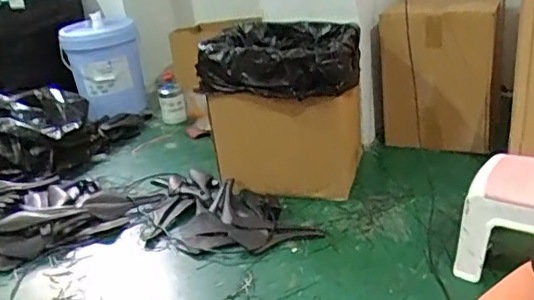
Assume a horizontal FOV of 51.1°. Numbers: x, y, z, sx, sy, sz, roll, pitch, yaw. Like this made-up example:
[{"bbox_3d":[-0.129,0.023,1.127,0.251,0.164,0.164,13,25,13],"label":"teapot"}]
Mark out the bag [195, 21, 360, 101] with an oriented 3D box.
[{"bbox_3d":[0.052,-0.292,1.678,0.448,0.132,0.439,0,25,16],"label":"bag"}]

